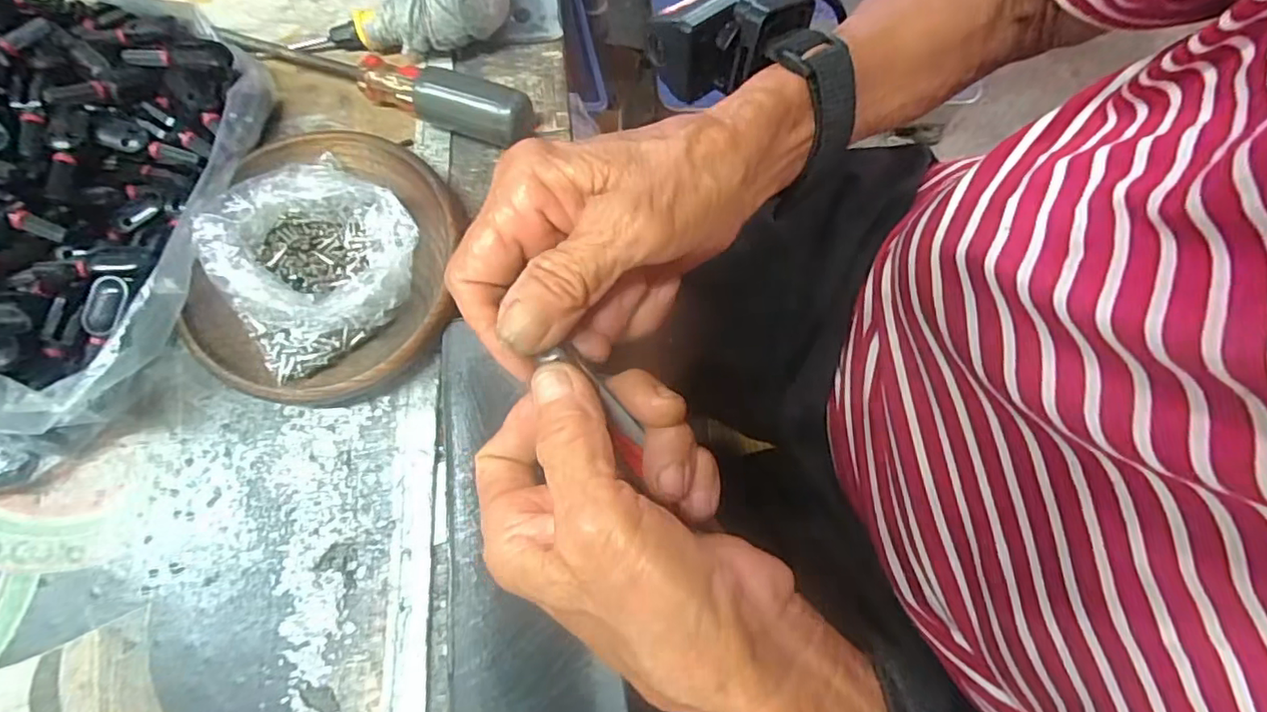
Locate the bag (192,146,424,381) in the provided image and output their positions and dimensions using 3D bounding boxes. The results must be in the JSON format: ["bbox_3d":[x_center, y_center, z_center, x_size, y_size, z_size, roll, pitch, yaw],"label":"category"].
[{"bbox_3d":[-0.126,-0.040,0.235,0.074,0.029,0.074,-38,79,-10],"label":"bag"}]

